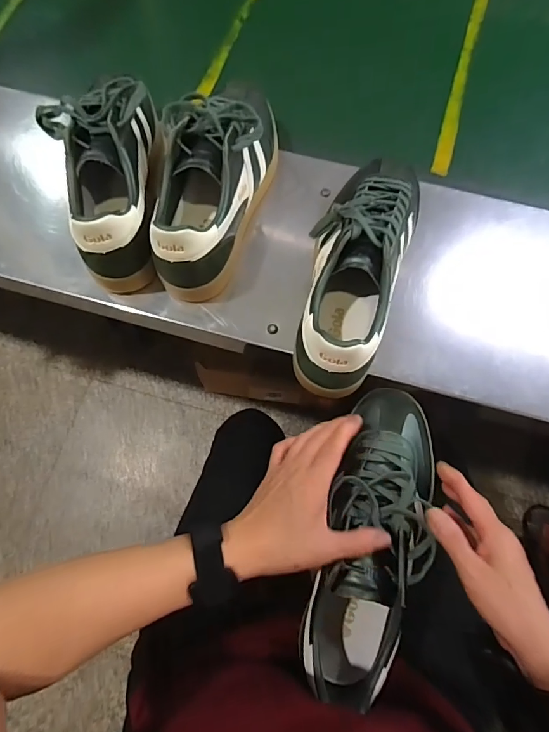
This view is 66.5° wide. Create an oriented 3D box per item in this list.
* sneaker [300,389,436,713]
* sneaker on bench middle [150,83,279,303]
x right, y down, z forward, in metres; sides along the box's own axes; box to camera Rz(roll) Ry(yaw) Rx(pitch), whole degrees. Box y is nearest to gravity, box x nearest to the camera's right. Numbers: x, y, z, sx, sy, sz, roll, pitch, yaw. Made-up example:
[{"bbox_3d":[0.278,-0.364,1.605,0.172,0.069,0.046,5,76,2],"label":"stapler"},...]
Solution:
[{"bbox_3d":[0.096,0.164,0.391,0.096,0.090,0.289,14,82,4],"label":"sneaker"},{"bbox_3d":[-0.062,-0.216,0.461,0.107,0.093,0.273,8,73,2],"label":"sneaker on bench middle"}]

